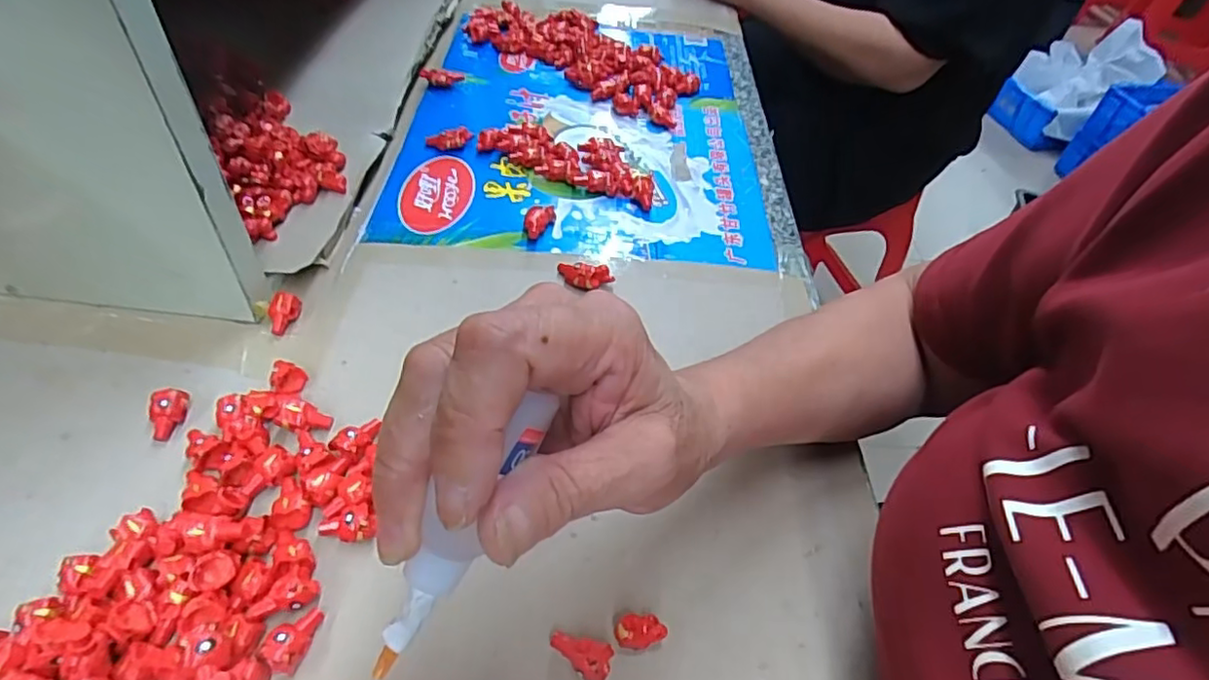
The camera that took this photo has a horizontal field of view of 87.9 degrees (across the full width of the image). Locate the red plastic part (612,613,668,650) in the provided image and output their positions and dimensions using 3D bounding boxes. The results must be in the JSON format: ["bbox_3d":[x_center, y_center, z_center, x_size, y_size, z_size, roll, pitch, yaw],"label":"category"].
[{"bbox_3d":[0.016,0.125,0.270,0.022,0.009,0.014,1,48,-6],"label":"red plastic part"}]

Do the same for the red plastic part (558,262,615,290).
[{"bbox_3d":[-0.013,-0.044,0.419,0.038,0.015,0.017,11,48,3],"label":"red plastic part"}]

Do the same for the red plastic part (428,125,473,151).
[{"bbox_3d":[-0.127,-0.165,0.516,0.037,0.018,0.012,-14,51,-18],"label":"red plastic part"}]

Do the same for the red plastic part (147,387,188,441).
[{"bbox_3d":[-0.227,0.038,0.327,0.017,0.013,0.022,-12,51,-17],"label":"red plastic part"}]

